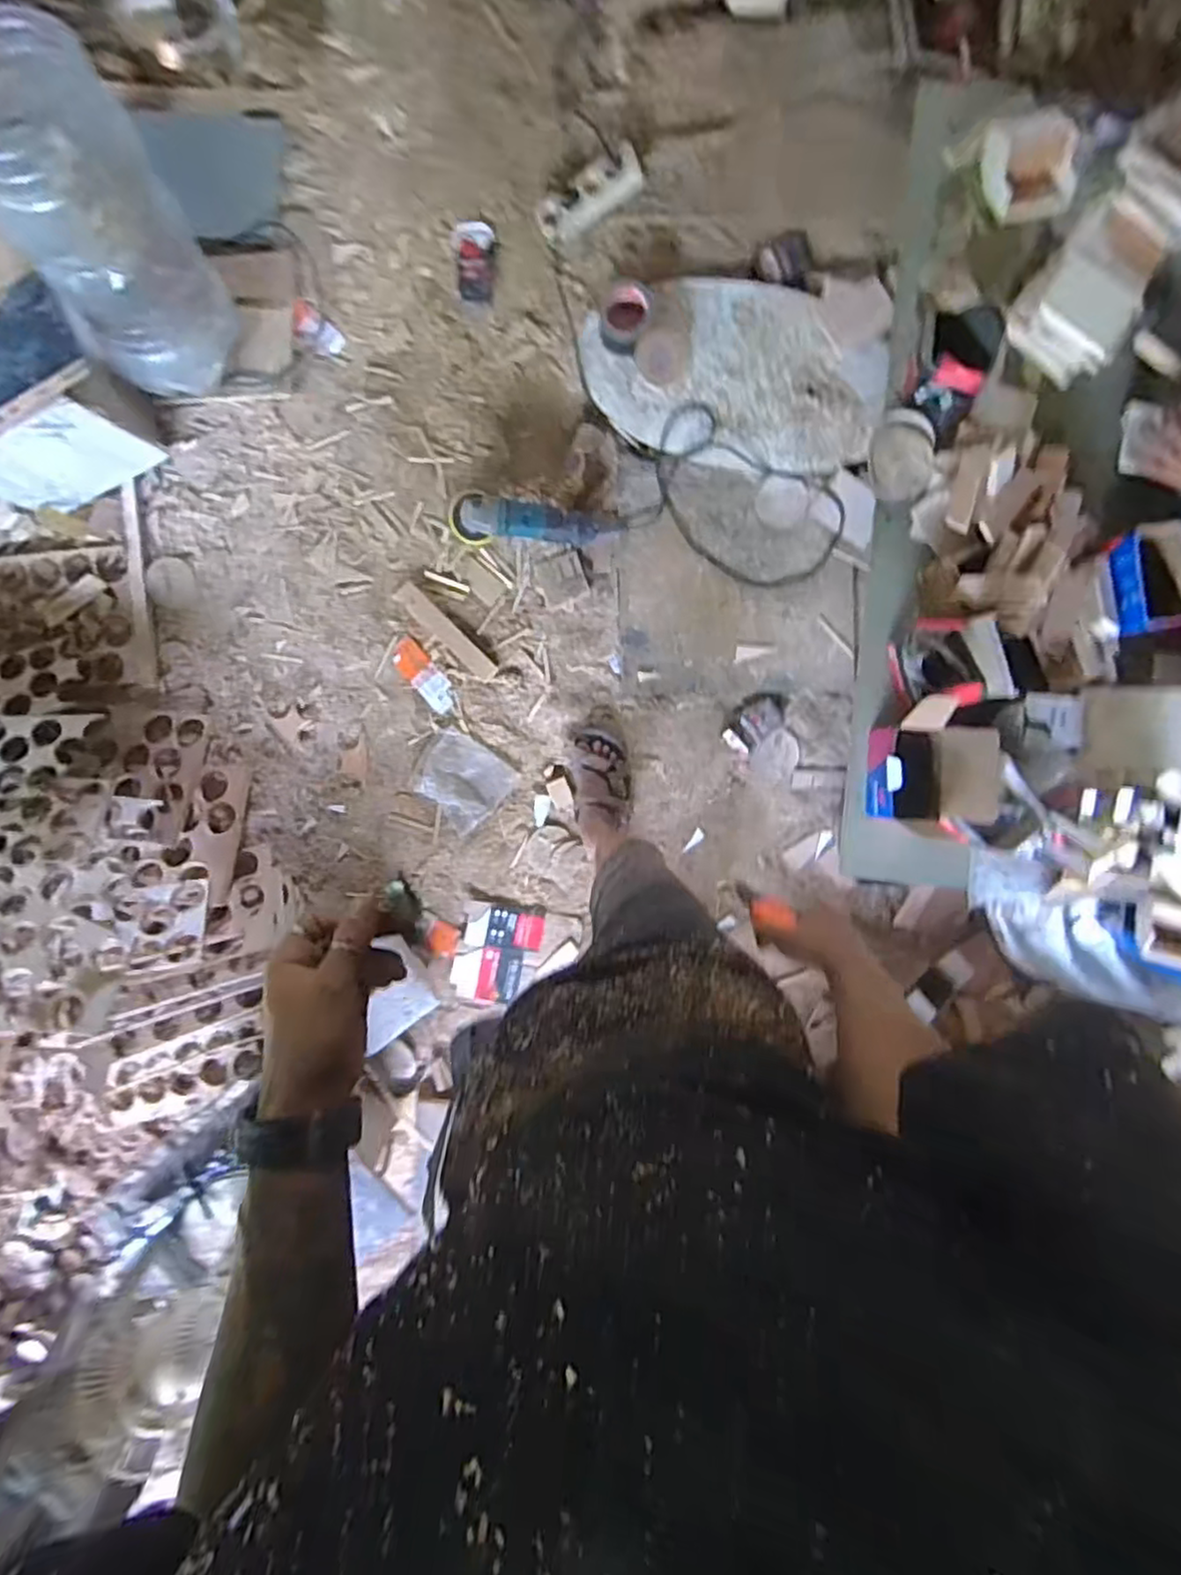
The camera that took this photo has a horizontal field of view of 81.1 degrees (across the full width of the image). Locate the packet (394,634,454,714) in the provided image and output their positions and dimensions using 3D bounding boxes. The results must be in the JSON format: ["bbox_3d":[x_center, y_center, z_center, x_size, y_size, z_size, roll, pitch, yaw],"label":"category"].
[{"bbox_3d":[-0.332,-0.222,1.376,0.065,0.020,0.157,-41,92,2],"label":"packet"}]

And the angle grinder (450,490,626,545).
[{"bbox_3d":[-0.093,-0.503,1.326,0.302,0.089,0.084,6,93,0],"label":"angle grinder"}]

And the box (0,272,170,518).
[{"bbox_3d":[-1.030,-0.703,1.287,0.344,0.271,0.191,-21,93,1],"label":"box"}]

